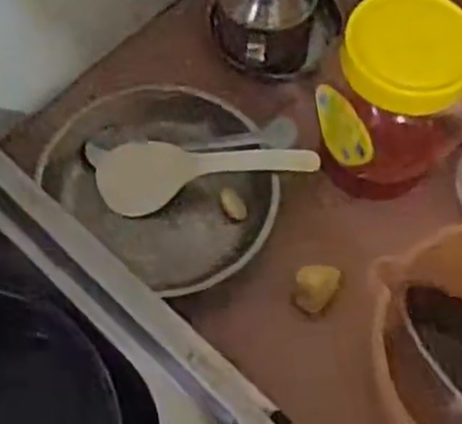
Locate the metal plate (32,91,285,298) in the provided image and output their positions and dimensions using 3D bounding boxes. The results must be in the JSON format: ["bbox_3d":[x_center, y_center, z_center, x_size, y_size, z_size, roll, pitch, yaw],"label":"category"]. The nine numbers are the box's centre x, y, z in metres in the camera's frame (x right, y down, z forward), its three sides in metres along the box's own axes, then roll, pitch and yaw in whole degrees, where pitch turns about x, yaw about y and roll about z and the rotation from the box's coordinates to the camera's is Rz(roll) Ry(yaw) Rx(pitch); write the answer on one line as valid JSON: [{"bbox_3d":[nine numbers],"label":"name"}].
[{"bbox_3d":[-0.052,-0.027,0.637,0.191,0.032,0.157,40,68,17],"label":"metal plate"}]

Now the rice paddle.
[{"bbox_3d":[-0.022,-0.041,0.642,0.175,0.027,0.061,-9,63,-7],"label":"rice paddle"}]

